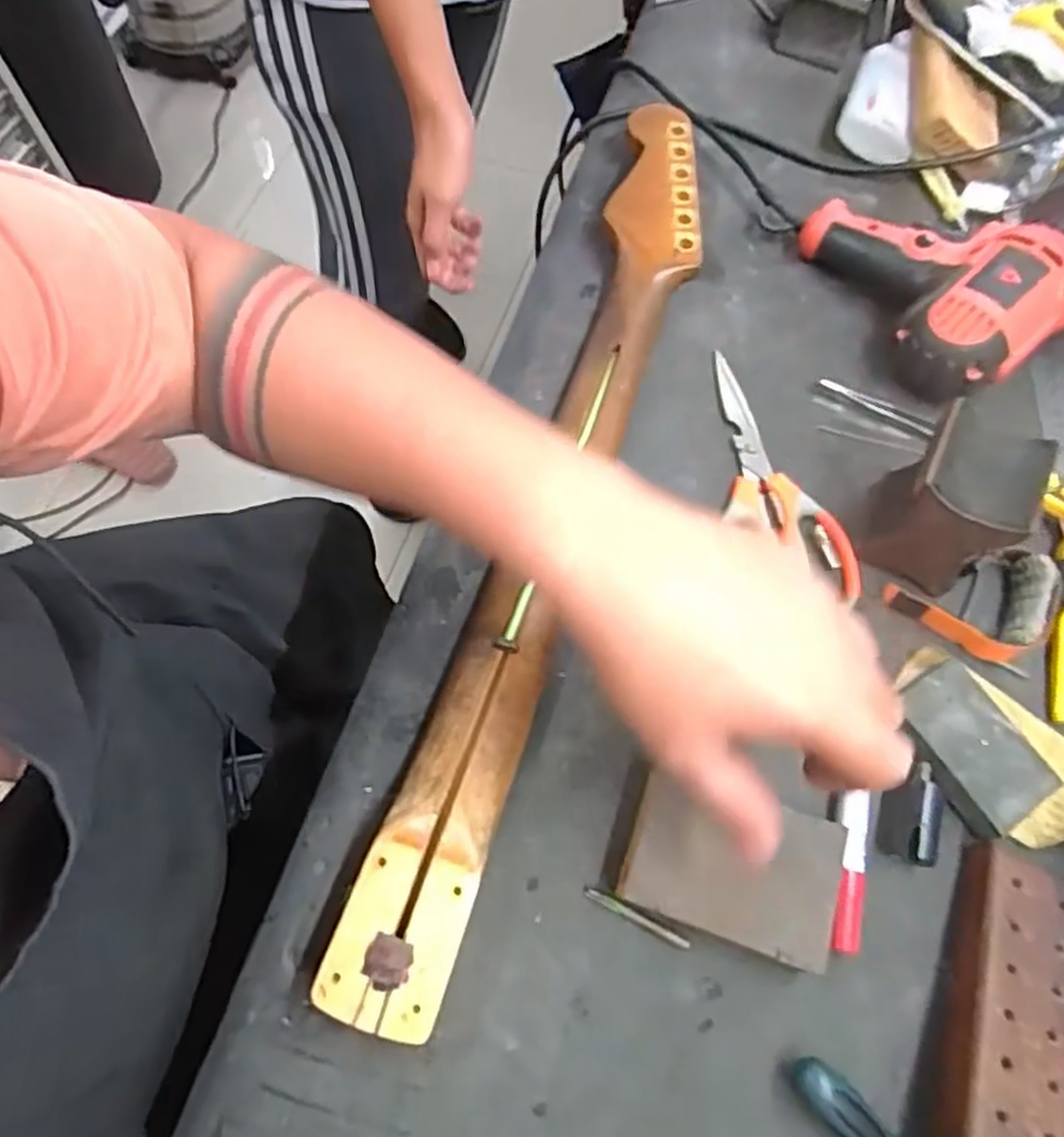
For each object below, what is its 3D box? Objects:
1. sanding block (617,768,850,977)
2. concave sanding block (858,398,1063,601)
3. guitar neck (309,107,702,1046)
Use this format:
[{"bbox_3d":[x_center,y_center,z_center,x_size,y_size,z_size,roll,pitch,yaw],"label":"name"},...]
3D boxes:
[{"bbox_3d":[0.100,0.149,0.366,0.101,0.020,0.068,20,68,5],"label":"sanding block"},{"bbox_3d":[0.236,-0.037,0.420,0.063,0.087,0.067,28,68,8],"label":"concave sanding block"},{"bbox_3d":[0.025,-0.067,0.454,0.073,0.027,0.625,17,68,3],"label":"guitar neck"}]

